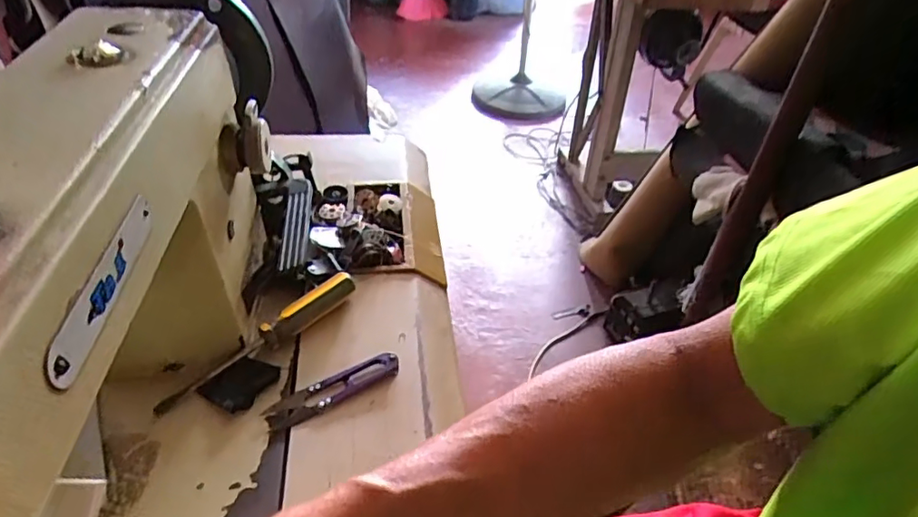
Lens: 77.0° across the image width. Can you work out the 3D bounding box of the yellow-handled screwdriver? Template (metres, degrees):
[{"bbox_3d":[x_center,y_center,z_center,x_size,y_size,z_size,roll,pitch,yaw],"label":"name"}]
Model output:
[{"bbox_3d":[-0.145,0.061,0.435,0.024,0.018,0.167,30,47,27],"label":"yellow-handled screwdriver"}]

